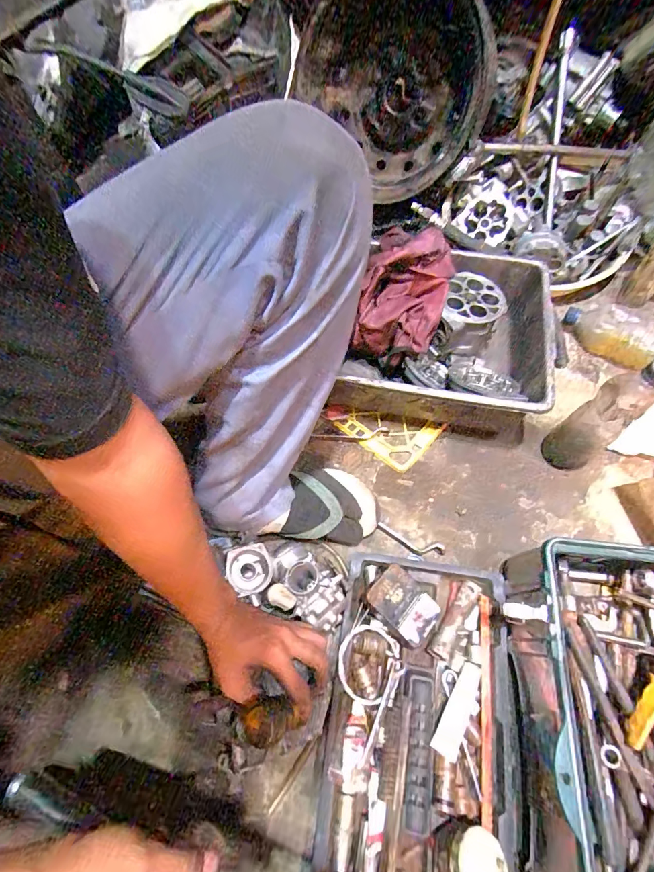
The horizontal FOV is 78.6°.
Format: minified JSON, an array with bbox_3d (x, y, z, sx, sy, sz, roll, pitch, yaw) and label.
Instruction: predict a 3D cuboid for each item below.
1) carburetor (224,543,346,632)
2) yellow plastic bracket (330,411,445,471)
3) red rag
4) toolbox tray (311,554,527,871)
[{"bbox_3d":[-0.050,0.187,0.528,0.164,0.055,0.099,26,49,-1],"label":"carburetor"},{"bbox_3d":[0.107,-0.014,0.689,0.144,0.011,0.113,37,71,17],"label":"yellow plastic bracket"},{"bbox_3d":[0.123,-0.231,0.638,0.131,0.132,0.159,14,66,8],"label":"red rag"},{"bbox_3d":[0.111,0.367,0.472,0.224,0.075,0.421,8,65,5],"label":"toolbox tray"}]

